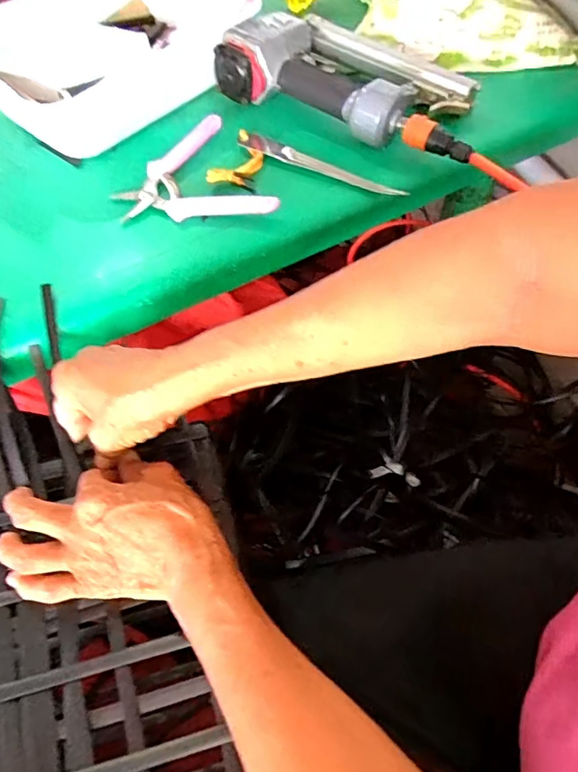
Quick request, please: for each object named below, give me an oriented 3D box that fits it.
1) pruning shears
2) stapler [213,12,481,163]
[{"bbox_3d":[-0.085,-0.211,0.471,0.145,0.020,0.139,-1,60,0],"label":"pruning shears"},{"bbox_3d":[0.072,-0.321,0.505,0.258,0.060,0.137,23,63,13],"label":"stapler"}]

